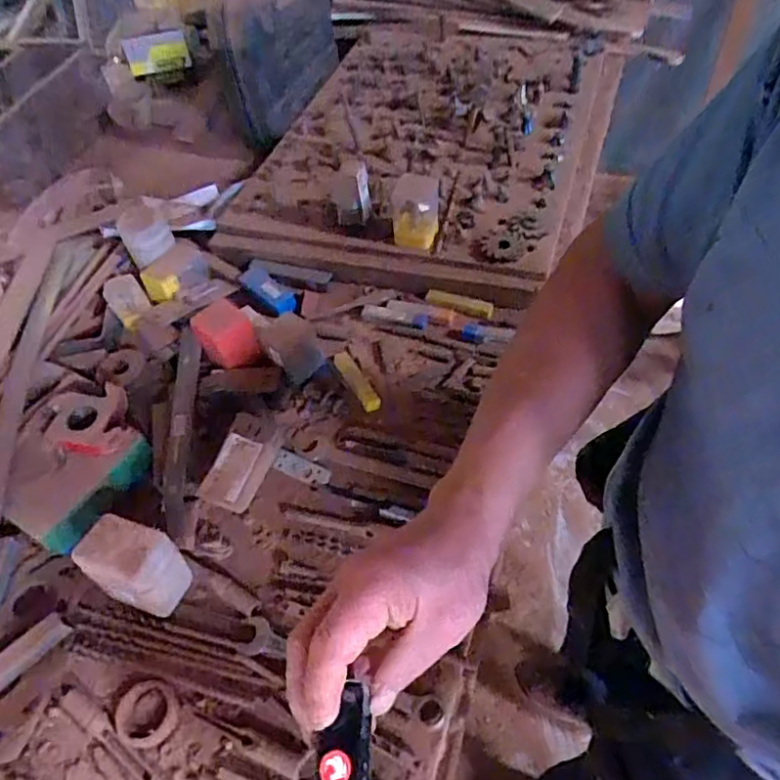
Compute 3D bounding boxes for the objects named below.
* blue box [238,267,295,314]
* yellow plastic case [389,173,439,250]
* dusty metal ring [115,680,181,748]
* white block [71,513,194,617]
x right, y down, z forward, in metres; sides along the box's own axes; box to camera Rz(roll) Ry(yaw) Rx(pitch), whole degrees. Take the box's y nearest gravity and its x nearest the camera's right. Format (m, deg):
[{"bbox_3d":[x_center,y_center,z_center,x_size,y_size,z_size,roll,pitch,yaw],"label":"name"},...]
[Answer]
[{"bbox_3d":[-0.177,-0.145,0.846,0.090,0.019,0.037,39,63,10],"label":"blue box"},{"bbox_3d":[0.037,-0.263,0.847,0.068,0.083,0.106,-4,53,4],"label":"yellow plastic case"},{"bbox_3d":[-0.226,0.301,0.546,0.056,0.009,0.054,-3,53,4],"label":"dusty metal ring"},{"bbox_3d":[-0.252,0.178,0.585,0.090,0.084,0.069,21,59,21],"label":"white block"}]

